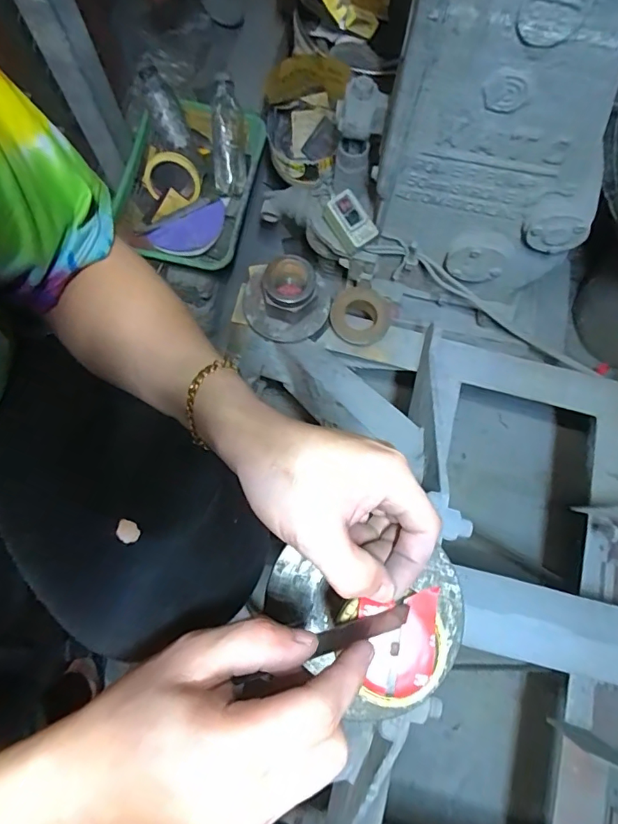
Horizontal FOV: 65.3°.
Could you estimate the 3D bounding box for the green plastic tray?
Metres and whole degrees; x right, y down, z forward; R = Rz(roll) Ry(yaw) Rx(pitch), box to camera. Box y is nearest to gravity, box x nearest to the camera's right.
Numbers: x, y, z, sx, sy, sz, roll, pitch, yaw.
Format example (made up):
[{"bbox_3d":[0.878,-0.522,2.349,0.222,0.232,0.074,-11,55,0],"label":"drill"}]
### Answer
[{"bbox_3d":[-0.207,-0.397,0.831,0.224,0.066,0.280,13,94,1],"label":"green plastic tray"}]

